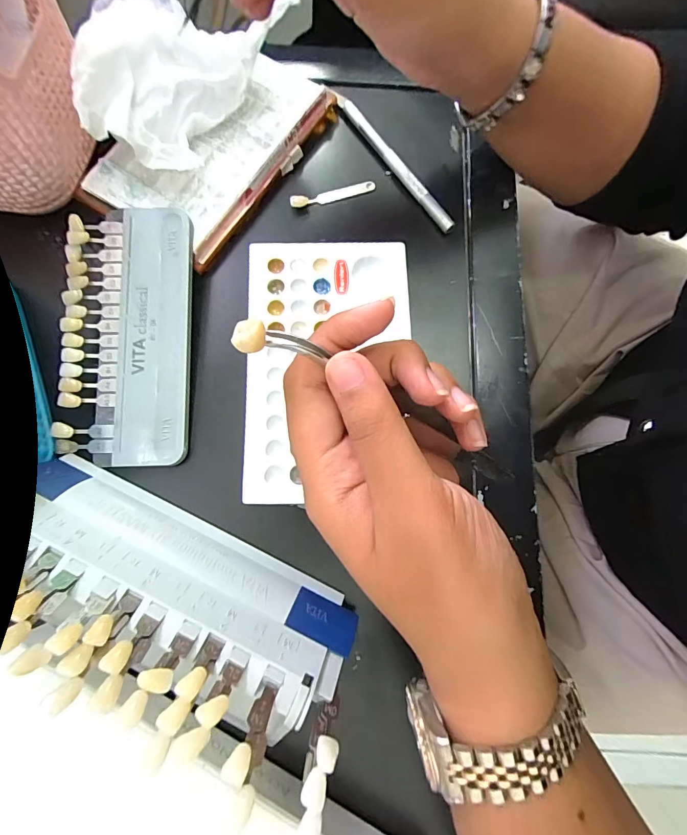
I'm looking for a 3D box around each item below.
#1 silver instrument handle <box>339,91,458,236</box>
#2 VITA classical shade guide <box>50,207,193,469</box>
[{"bbox_3d":[0.033,-0.166,0.258,0.007,0.008,0.119,-33,80,-8],"label":"silver instrument handle"},{"bbox_3d":[-0.121,-0.046,0.219,0.067,0.017,0.143,-1,77,-2],"label":"VITA classical shade guide"}]

